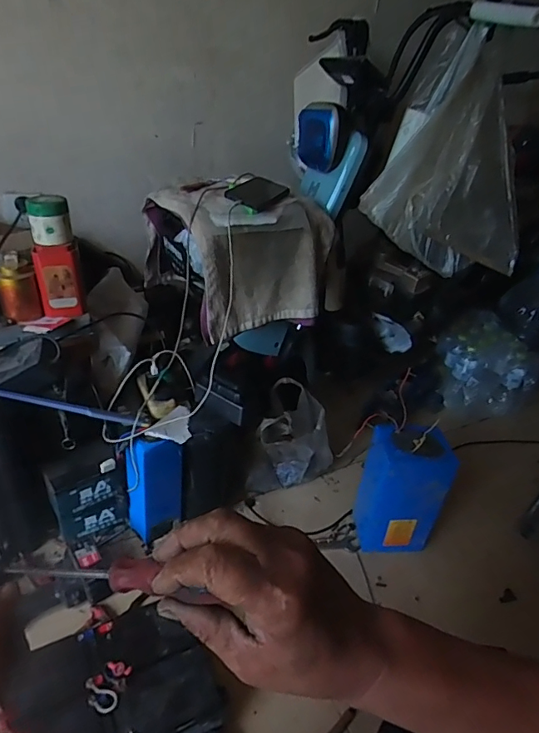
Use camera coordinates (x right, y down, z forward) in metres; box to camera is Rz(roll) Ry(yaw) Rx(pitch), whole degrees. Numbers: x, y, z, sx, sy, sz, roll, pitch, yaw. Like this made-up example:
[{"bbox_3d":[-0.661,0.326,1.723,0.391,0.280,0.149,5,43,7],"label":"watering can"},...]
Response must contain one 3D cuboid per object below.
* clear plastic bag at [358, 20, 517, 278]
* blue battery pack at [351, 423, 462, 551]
[{"bbox_3d":[0.370,-0.398,0.923,0.290,0.397,0.147,19,35,19],"label":"clear plastic bag"},{"bbox_3d":[0.290,0.280,1.058,0.135,0.306,0.135,-1,33,-12],"label":"blue battery pack"}]

